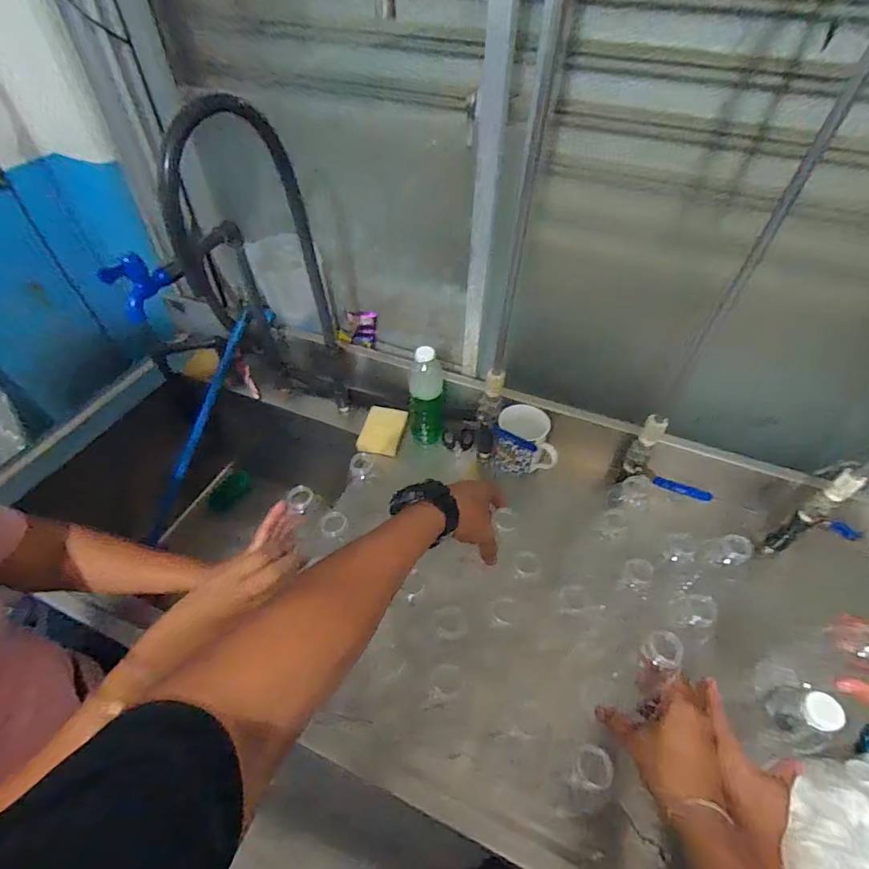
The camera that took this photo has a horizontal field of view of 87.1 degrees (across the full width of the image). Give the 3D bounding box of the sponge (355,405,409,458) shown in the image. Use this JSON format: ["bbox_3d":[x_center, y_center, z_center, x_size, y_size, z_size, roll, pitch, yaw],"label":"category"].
[{"bbox_3d":[-0.101,-0.009,0.895,0.077,0.022,0.103,16,68,3],"label":"sponge"}]

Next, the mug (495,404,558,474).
[{"bbox_3d":[0.167,0.014,0.828,0.111,0.098,0.082,13,50,11],"label":"mug"}]

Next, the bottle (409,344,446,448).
[{"bbox_3d":[-0.013,-0.070,0.834,0.063,0.207,0.052,-1,49,-1],"label":"bottle"}]

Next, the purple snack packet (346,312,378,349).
[{"bbox_3d":[-0.162,-0.242,1.048,0.068,0.080,0.028,2,49,2],"label":"purple snack packet"}]

